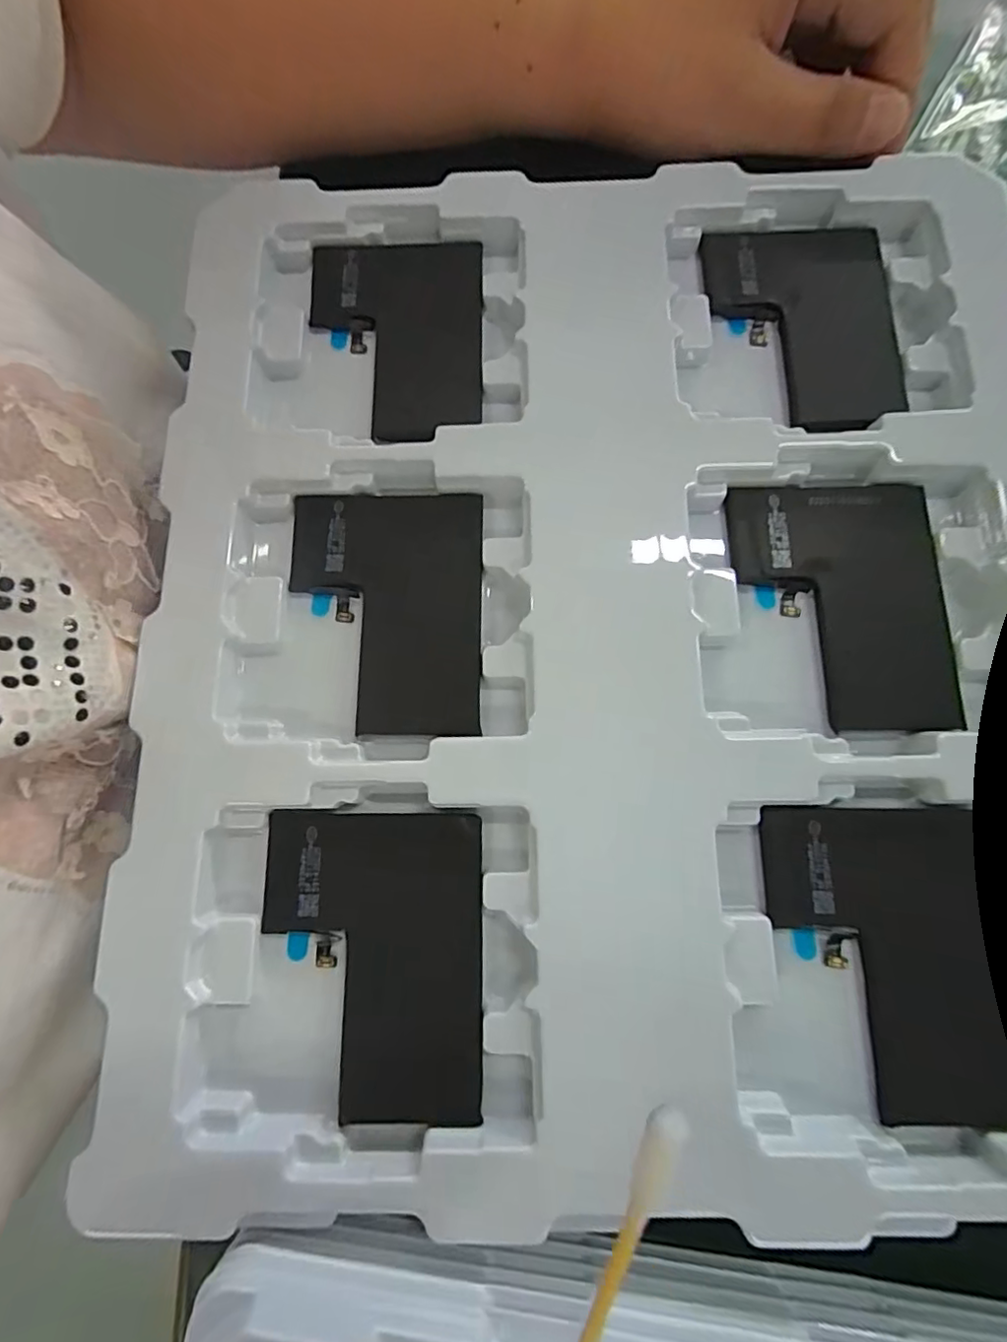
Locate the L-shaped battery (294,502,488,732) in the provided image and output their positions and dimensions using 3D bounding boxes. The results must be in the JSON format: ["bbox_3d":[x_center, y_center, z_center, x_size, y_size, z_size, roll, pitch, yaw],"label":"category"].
[{"bbox_3d":[-0.037,-0.019,0.175,0.060,0.006,0.077,0,78,3],"label":"L-shaped battery"}]

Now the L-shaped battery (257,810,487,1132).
[{"bbox_3d":[-0.036,0.079,0.152,0.060,0.005,0.077,-1,78,0],"label":"L-shaped battery"}]

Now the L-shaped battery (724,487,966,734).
[{"bbox_3d":[0.103,-0.020,0.171,0.059,0.005,0.078,-4,84,2],"label":"L-shaped battery"}]

